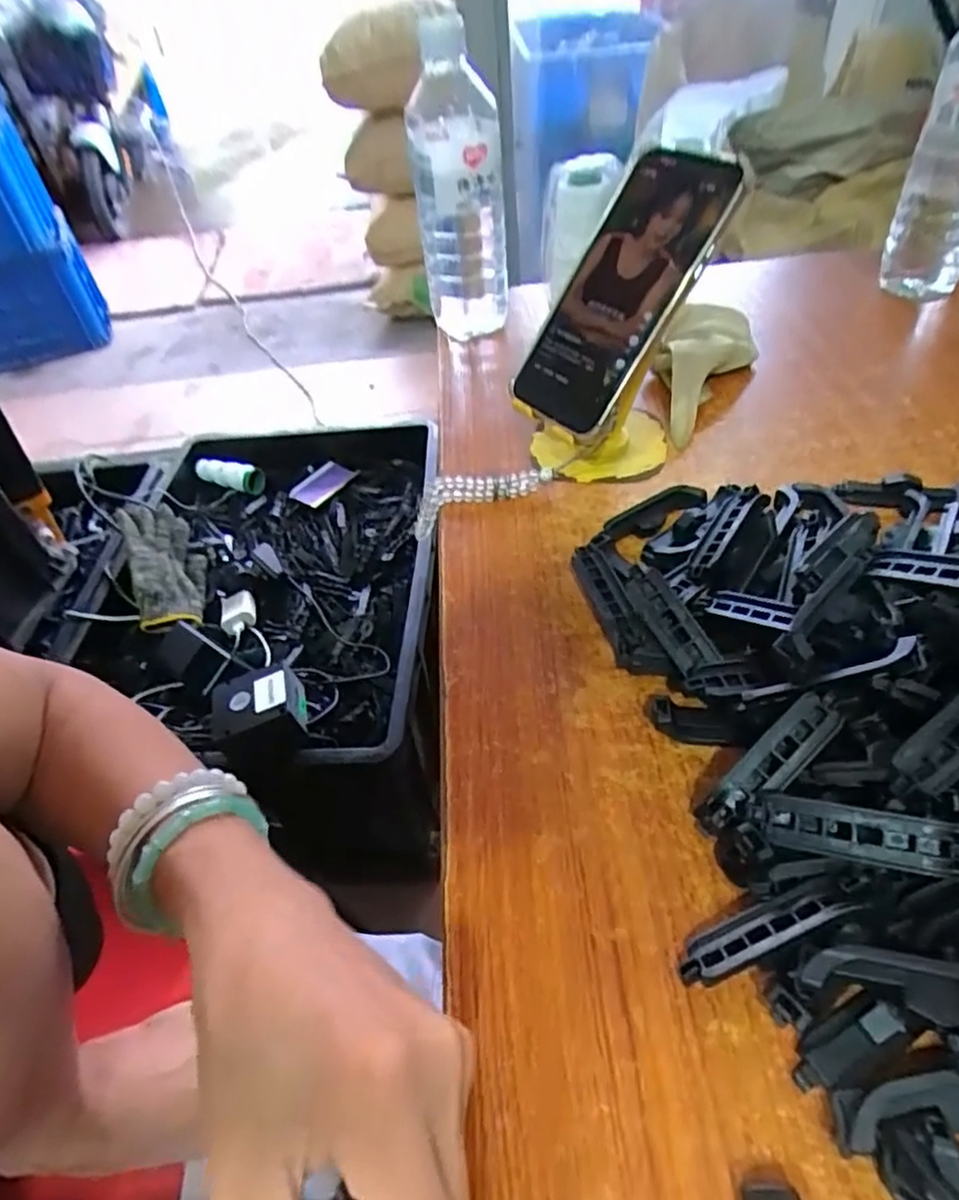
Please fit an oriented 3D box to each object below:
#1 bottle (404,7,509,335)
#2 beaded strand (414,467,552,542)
[{"bbox_3d":[-0.017,-0.332,0.537,0.069,0.220,0.076,-6,21,1],"label":"bottle"},{"bbox_3d":[-0.001,-0.068,0.444,0.099,0.032,0.019,-14,44,14],"label":"beaded strand"}]

